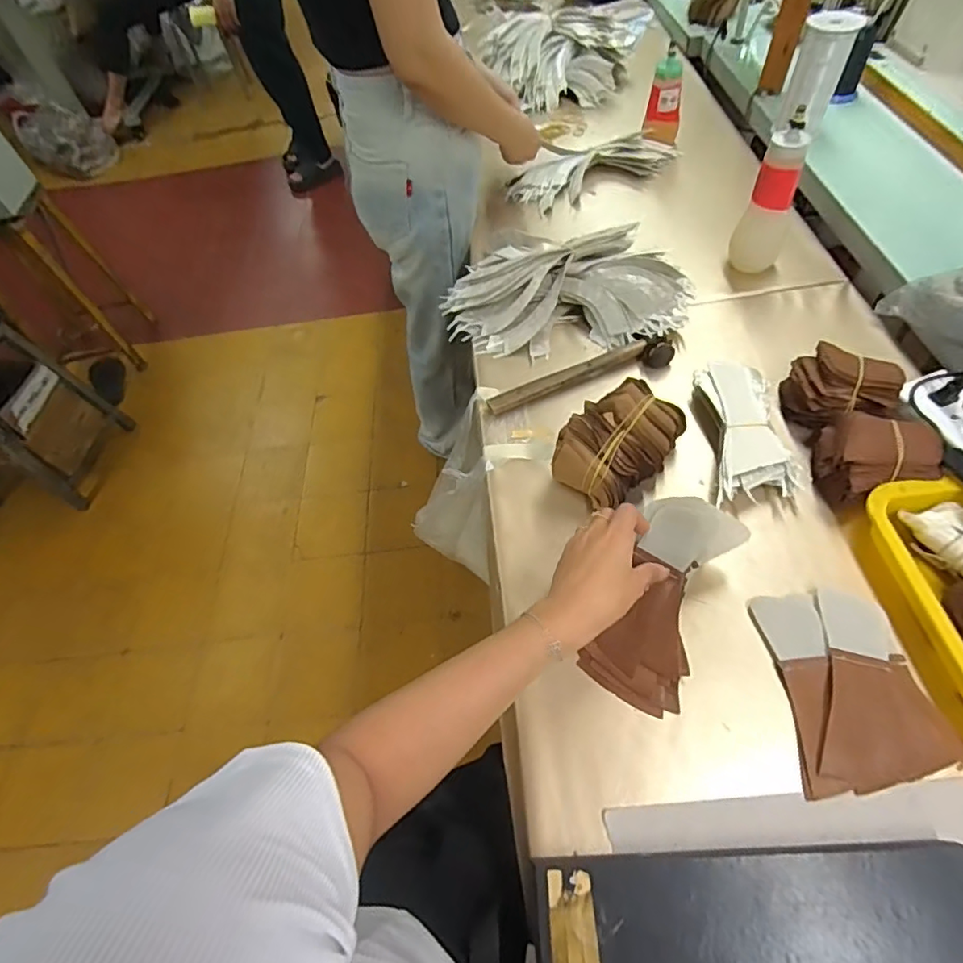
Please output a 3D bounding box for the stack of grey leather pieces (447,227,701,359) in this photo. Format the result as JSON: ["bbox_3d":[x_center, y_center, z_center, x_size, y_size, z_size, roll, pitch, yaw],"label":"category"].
[{"bbox_3d":[0.116,-0.277,0.756,0.341,0.084,0.215,2,56,8],"label":"stack of grey leather pieces"}]

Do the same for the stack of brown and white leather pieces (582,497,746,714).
[{"bbox_3d":[0.166,0.108,0.490,0.087,0.022,0.189,23,81,15],"label":"stack of brown and white leather pieces"}]

